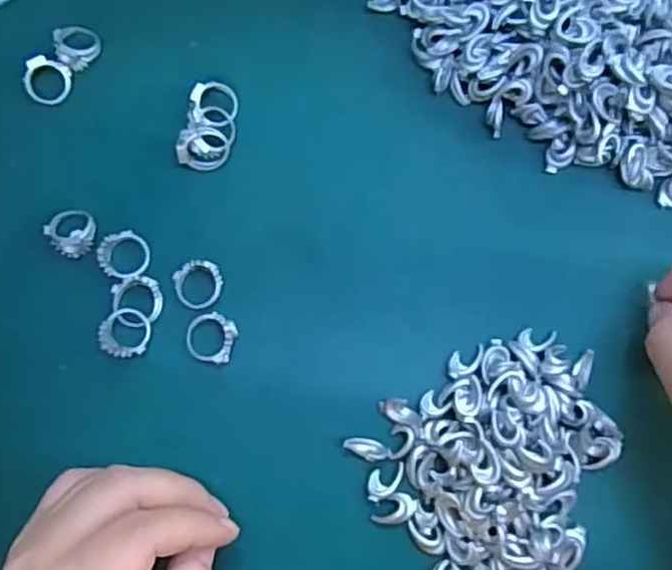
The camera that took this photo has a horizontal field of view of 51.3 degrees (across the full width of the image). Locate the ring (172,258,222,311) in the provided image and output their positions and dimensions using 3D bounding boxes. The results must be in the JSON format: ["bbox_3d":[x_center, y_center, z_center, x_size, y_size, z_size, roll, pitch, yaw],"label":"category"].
[{"bbox_3d":[-0.063,-0.001,0.318,0.022,0.008,0.022,0,80,-1],"label":"ring"}]

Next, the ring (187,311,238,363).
[{"bbox_3d":[-0.056,0.023,0.314,0.022,0.006,0.022,0,80,-1],"label":"ring"}]

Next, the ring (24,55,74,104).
[{"bbox_3d":[-0.138,-0.097,0.333,0.022,0.009,0.021,15,100,-12],"label":"ring"}]

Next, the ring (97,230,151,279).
[{"bbox_3d":[-0.097,-0.013,0.319,0.022,0.004,0.022,0,80,-1],"label":"ring"}]

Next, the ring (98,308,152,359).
[{"bbox_3d":[-0.094,0.021,0.313,0.021,0.007,0.022,0,80,-1],"label":"ring"}]

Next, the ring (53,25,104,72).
[{"bbox_3d":[-0.124,-0.115,0.335,0.020,0.008,0.022,0,80,-1],"label":"ring"}]

